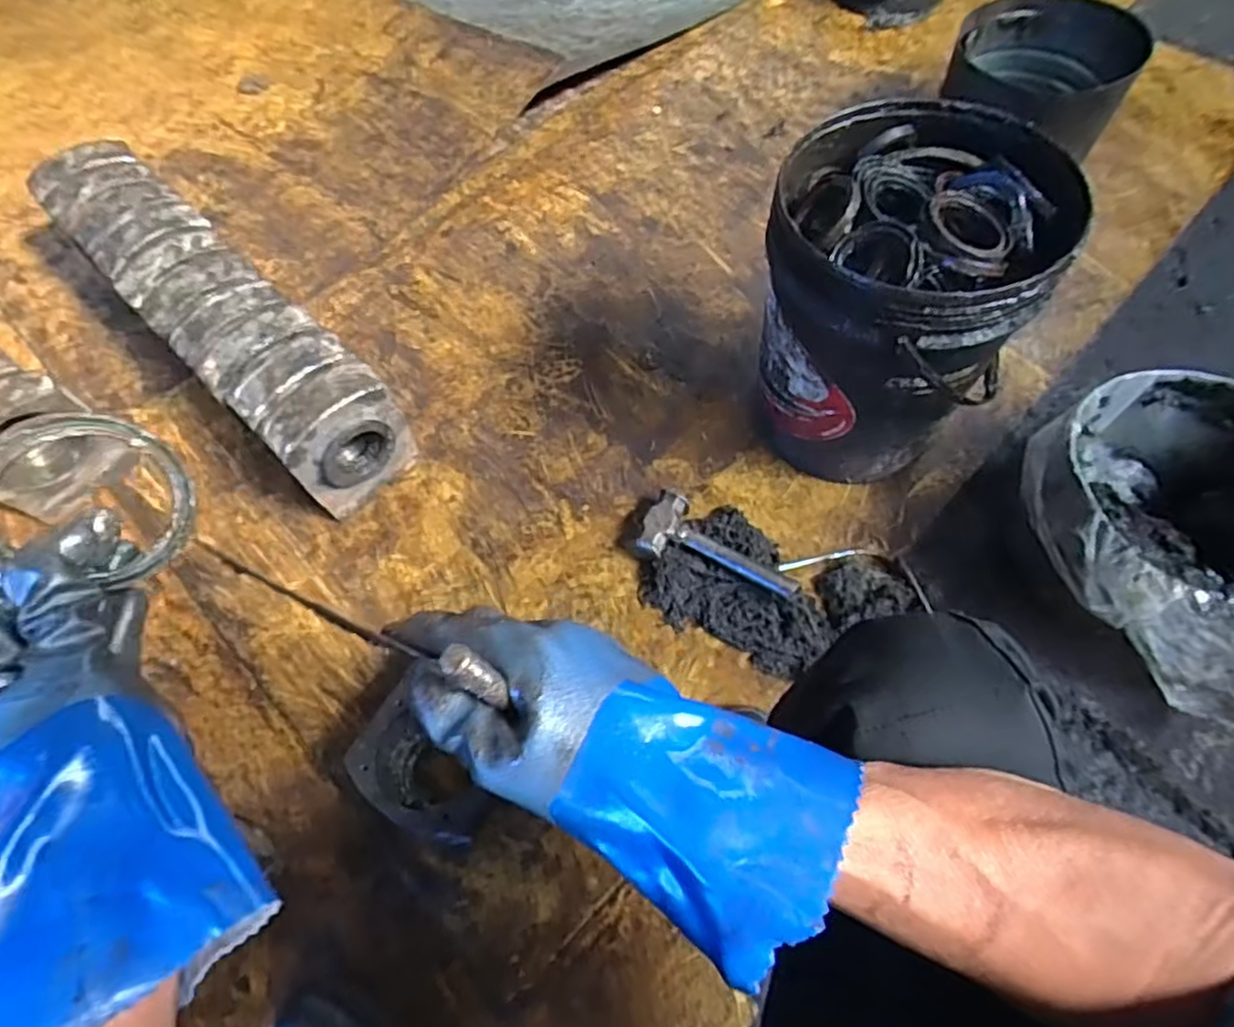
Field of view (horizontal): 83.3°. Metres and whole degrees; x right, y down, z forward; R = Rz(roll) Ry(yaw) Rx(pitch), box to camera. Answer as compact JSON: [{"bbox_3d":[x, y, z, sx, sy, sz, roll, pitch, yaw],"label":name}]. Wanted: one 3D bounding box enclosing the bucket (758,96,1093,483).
[{"bbox_3d":[0.338,-0.247,0.896,0.295,0.382,0.318,-1,61,2],"label":"bucket"}]

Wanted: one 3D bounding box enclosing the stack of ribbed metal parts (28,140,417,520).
[{"bbox_3d":[-0.611,-0.296,1.076,0.758,0.199,0.158,40,71,21],"label":"stack of ribbed metal parts"}]

